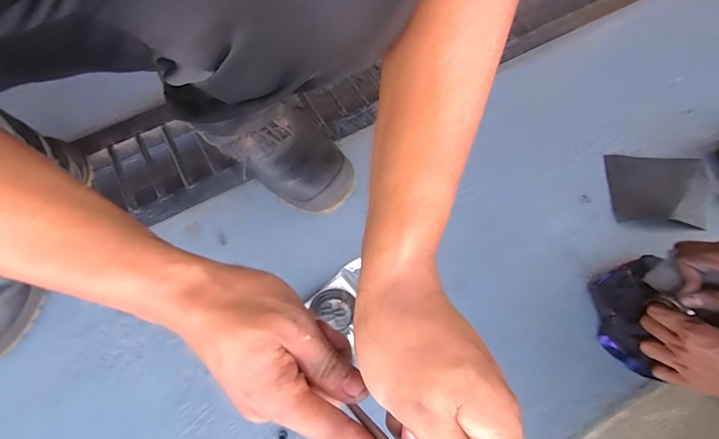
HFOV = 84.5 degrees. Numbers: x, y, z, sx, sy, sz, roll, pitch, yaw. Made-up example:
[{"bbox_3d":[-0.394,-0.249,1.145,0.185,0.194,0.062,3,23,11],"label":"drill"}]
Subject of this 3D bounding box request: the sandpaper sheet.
[{"bbox_3d":[0.434,-0.043,0.577,0.122,0.019,0.108,1,67,21],"label":"sandpaper sheet"}]

